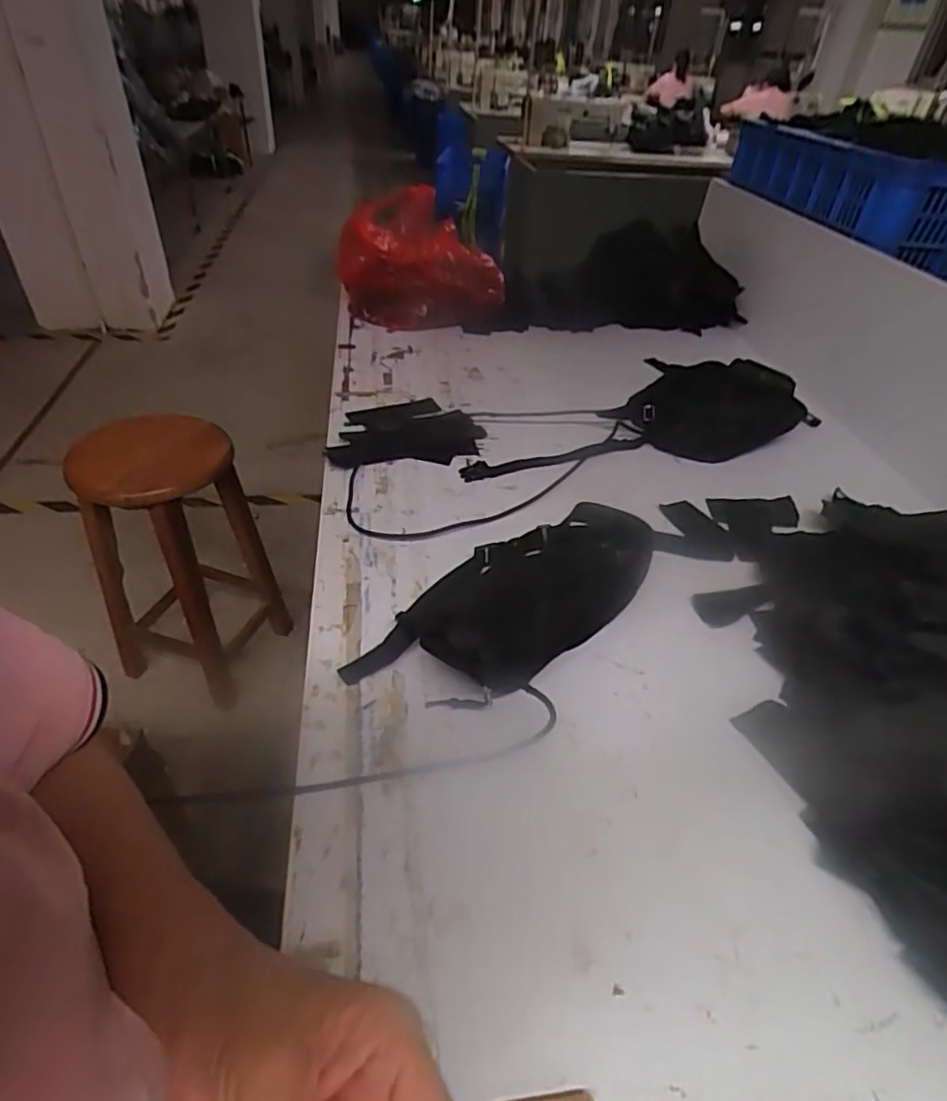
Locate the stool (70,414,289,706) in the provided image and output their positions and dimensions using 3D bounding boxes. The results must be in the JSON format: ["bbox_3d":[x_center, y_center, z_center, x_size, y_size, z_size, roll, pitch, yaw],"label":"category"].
[{"bbox_3d":[-0.621,0.025,1.341,0.272,0.585,0.282,10,40,5],"label":"stool"}]

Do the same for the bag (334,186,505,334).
[{"bbox_3d":[-0.113,-0.608,1.283,0.326,0.223,0.250,-3,41,-10],"label":"bag"}]

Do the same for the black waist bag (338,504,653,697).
[{"bbox_3d":[0.037,0.040,0.597,0.168,0.116,0.314,31,46,27],"label":"black waist bag"}]

